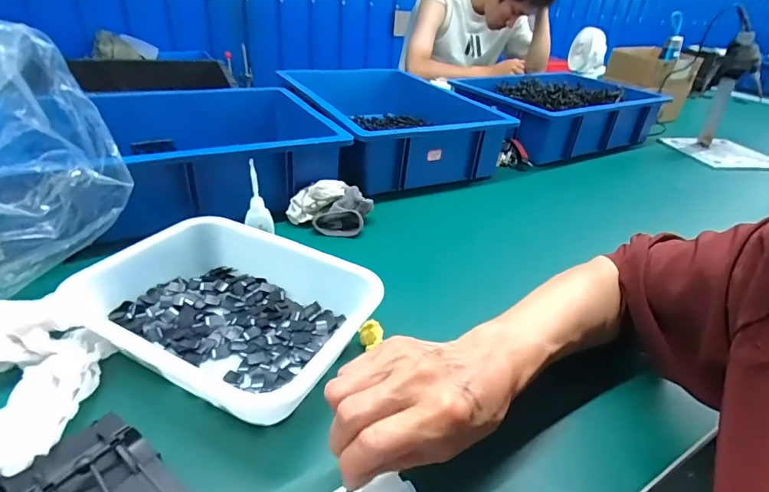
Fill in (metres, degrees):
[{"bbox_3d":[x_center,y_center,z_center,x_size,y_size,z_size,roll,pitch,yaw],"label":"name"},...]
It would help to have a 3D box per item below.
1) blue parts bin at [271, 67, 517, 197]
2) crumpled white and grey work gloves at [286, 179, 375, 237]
[{"bbox_3d":[0.004,-0.255,0.899,0.328,0.129,0.481,-8,34,-22],"label":"blue parts bin"},{"bbox_3d":[-0.075,-0.058,0.630,0.111,0.055,0.076,11,31,9],"label":"crumpled white and grey work gloves"}]

